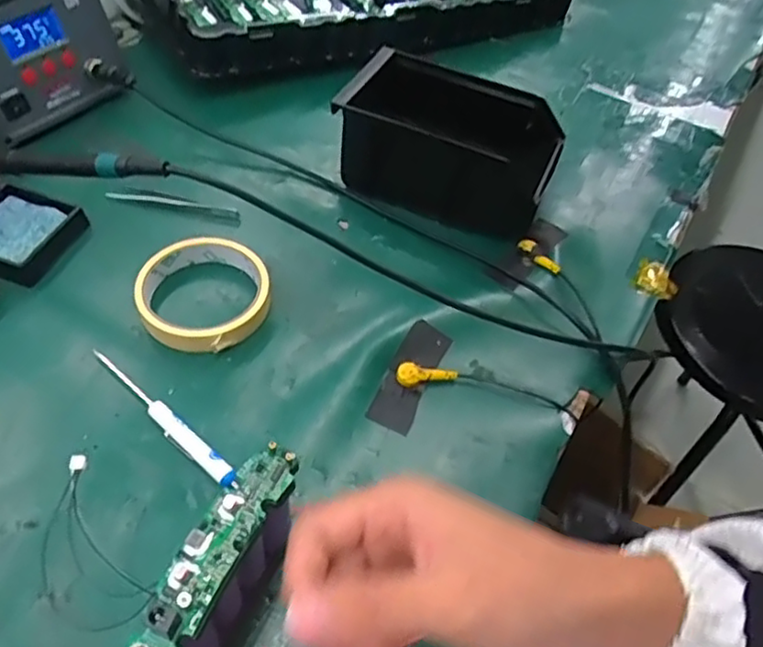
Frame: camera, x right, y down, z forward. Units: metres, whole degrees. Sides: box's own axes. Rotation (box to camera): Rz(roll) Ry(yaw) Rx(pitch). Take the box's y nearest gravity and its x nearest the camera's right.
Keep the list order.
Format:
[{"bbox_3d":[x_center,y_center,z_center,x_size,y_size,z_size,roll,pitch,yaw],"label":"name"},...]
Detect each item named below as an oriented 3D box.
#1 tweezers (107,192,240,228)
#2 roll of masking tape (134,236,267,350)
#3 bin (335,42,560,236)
[{"bbox_3d":[-0.164,-0.093,0.520,0.109,0.005,0.014,13,53,4],"label":"tweezers"},{"bbox_3d":[-0.123,-0.022,0.460,0.088,0.021,0.086,3,53,-4],"label":"roll of masking tape"},{"bbox_3d":[0.058,-0.150,0.542,0.166,0.085,0.113,25,54,13],"label":"bin"}]

